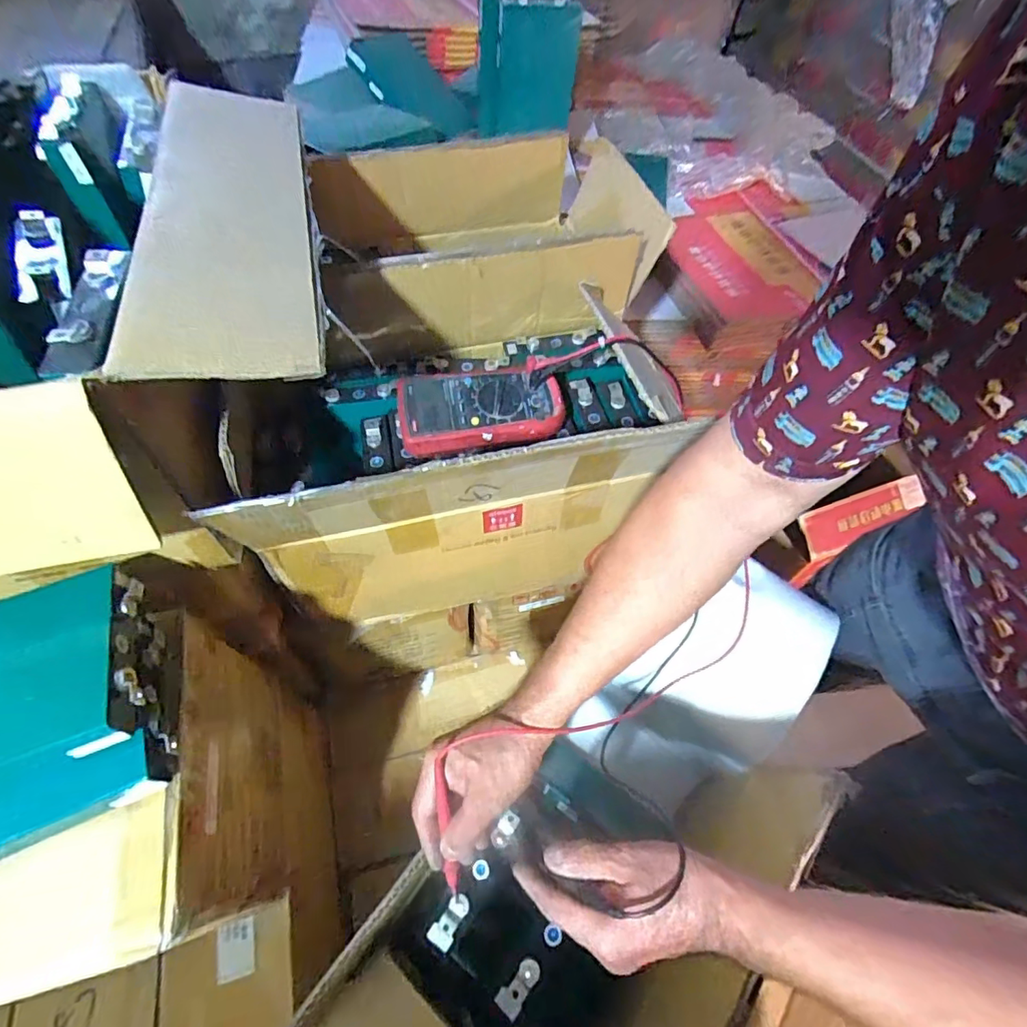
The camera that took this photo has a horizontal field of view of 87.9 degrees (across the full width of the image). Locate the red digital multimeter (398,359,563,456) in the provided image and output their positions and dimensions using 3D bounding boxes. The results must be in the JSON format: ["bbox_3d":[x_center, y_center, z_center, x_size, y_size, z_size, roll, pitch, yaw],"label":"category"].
[{"bbox_3d":[-0.035,-0.112,0.570,0.170,0.045,0.087,-11,72,-9],"label":"red digital multimeter"}]

